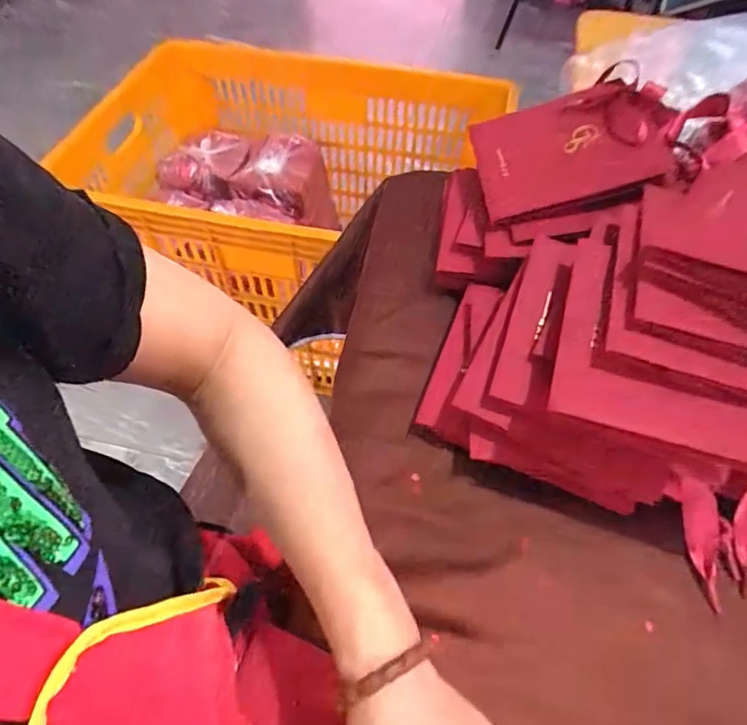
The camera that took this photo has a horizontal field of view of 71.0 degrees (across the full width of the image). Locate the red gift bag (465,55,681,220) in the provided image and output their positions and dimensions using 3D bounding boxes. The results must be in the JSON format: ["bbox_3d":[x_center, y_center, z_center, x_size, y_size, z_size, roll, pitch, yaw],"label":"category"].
[{"bbox_3d":[0.164,-0.183,0.434,0.151,0.019,0.133,-14,60,11],"label":"red gift bag"}]

